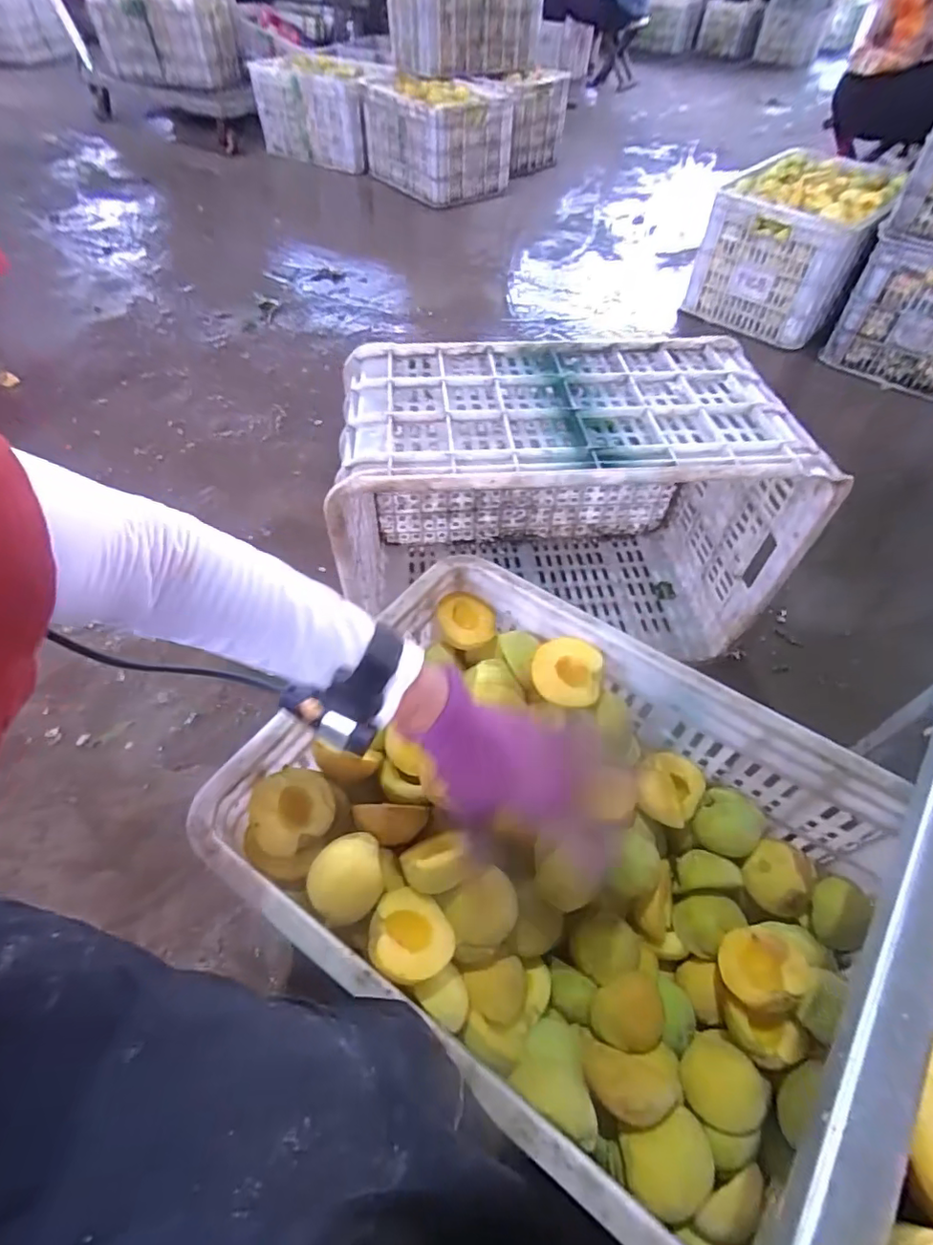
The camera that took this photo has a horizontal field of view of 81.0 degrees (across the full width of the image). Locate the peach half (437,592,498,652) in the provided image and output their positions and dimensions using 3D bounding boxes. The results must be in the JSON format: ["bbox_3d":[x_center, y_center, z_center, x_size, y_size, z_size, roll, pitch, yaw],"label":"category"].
[{"bbox_3d":[-0.002,0.002,0.571,0.058,0.029,0.060,1,54,-1],"label":"peach half"}]

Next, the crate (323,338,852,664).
[{"bbox_3d":[0.117,-0.144,0.735,0.513,0.356,0.276,-3,54,-4],"label":"crate"}]

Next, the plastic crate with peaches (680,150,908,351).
[{"bbox_3d":[0.856,-1.008,1.459,0.368,0.292,0.469,28,58,18],"label":"plastic crate with peaches"}]

